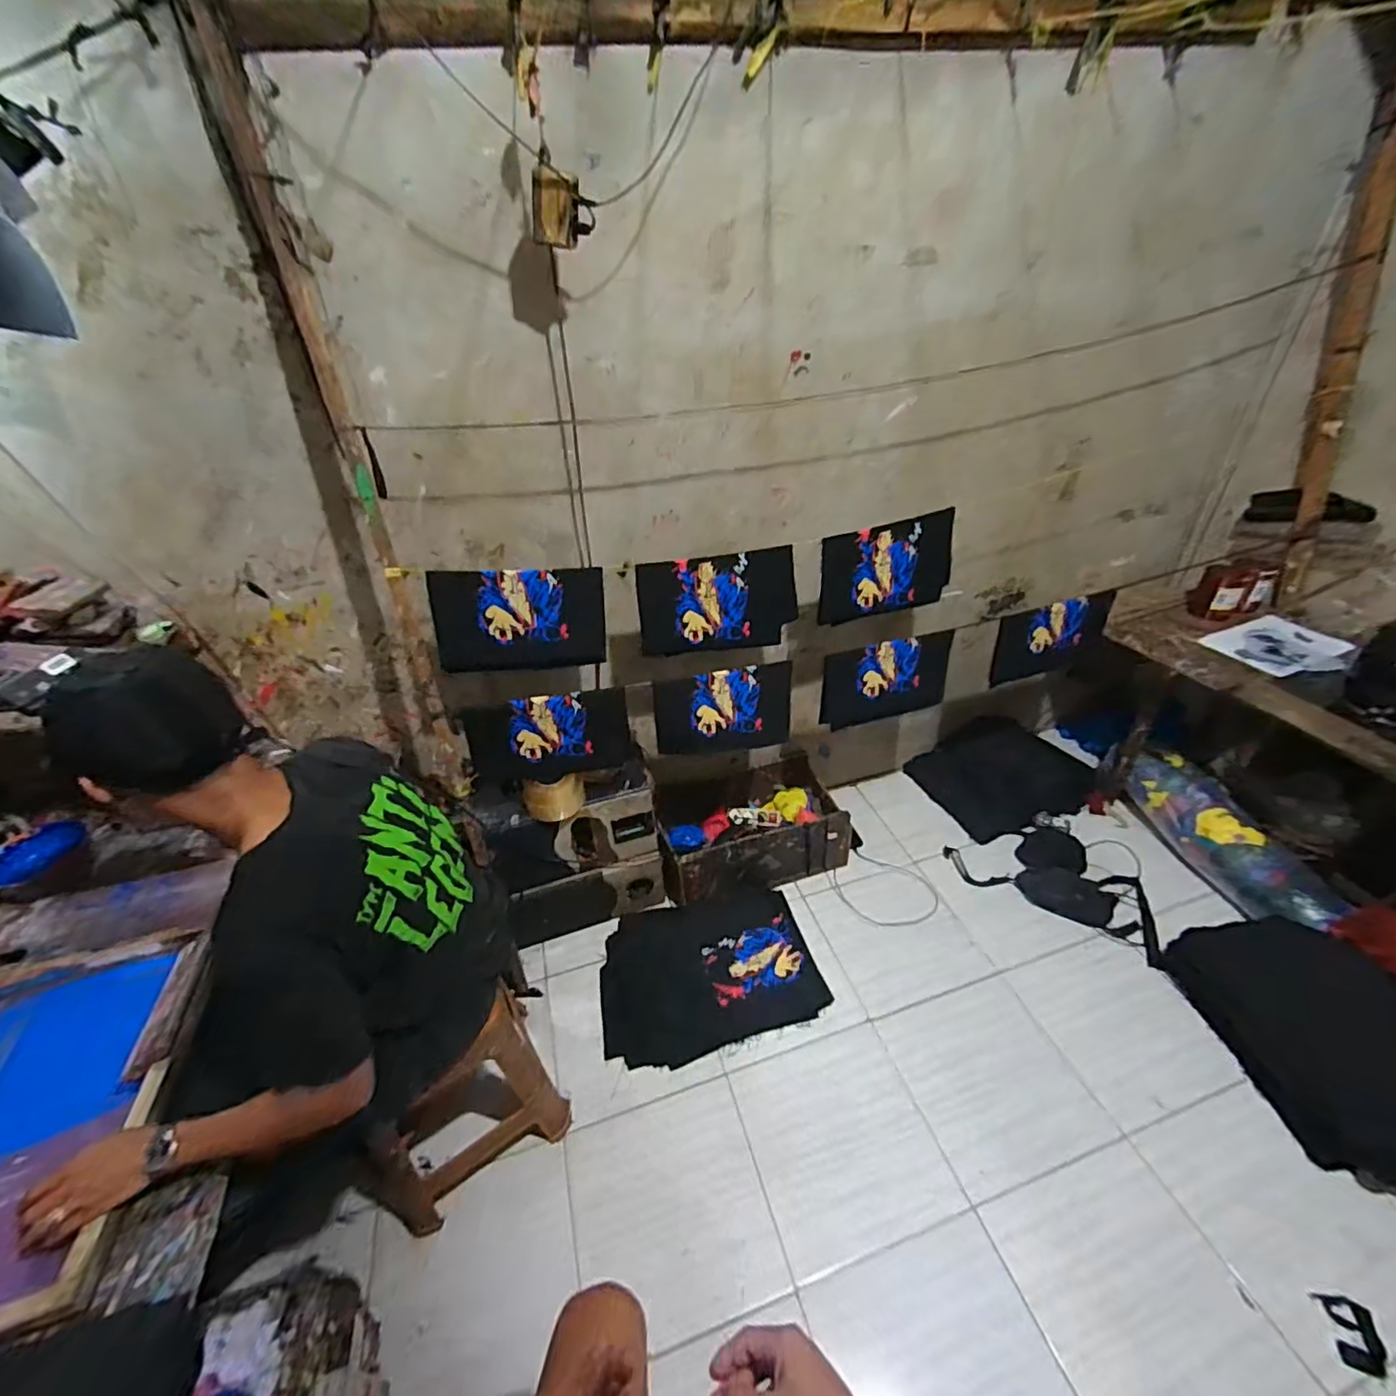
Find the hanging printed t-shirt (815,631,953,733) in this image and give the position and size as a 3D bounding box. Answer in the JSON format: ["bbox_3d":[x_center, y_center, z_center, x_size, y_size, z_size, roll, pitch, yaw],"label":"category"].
[{"bbox_3d":[0.539,-0.038,1.696,0.410,0.281,0.052,-16,37,-16],"label":"hanging printed t-shirt"}]

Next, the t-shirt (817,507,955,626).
[{"bbox_3d":[0.511,-0.339,1.578,0.388,0.247,0.039,-11,36,-10],"label":"t-shirt"}]

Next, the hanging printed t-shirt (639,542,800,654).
[{"bbox_3d":[0.055,-0.233,1.470,0.393,0.238,0.043,-11,36,-10],"label":"hanging printed t-shirt"}]

